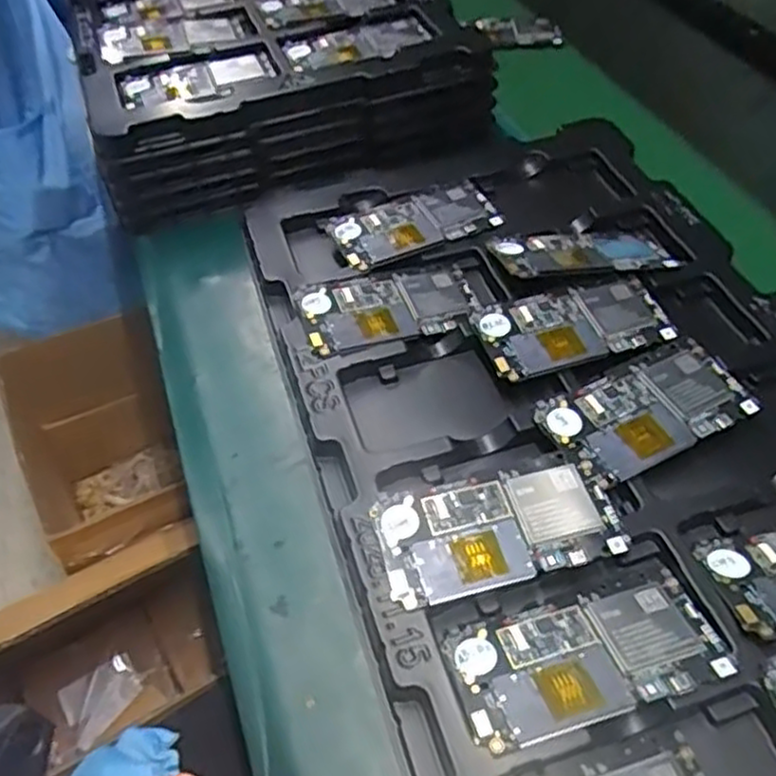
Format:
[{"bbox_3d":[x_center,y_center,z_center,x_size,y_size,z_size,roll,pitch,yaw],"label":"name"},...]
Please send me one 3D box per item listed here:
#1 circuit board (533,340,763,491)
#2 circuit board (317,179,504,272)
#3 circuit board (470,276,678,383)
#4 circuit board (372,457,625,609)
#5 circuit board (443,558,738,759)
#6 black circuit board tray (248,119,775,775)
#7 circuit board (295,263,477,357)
[{"bbox_3d":[0.155,0.013,0.438,0.126,0.012,0.065,-24,53,-14],"label":"circuit board"},{"bbox_3d":[0.020,-0.129,0.562,0.125,0.005,0.069,-21,52,-12],"label":"circuit board"},{"bbox_3d":[0.124,-0.042,0.484,0.125,0.010,0.064,-15,51,-7],"label":"circuit board"},{"bbox_3d":[0.058,0.074,0.385,0.124,0.008,0.063,-13,50,-9],"label":"circuit board"},{"bbox_3d":[0.094,0.127,0.346,0.125,0.005,0.062,-16,37,-11],"label":"circuit board"},{"bbox_3d":[0.124,0.008,0.447,0.325,0.028,0.565,-15,51,-7],"label":"black circuit board tray"},{"bbox_3d":[0.001,-0.059,0.505,0.119,0.007,0.067,-15,51,-7],"label":"circuit board"}]

